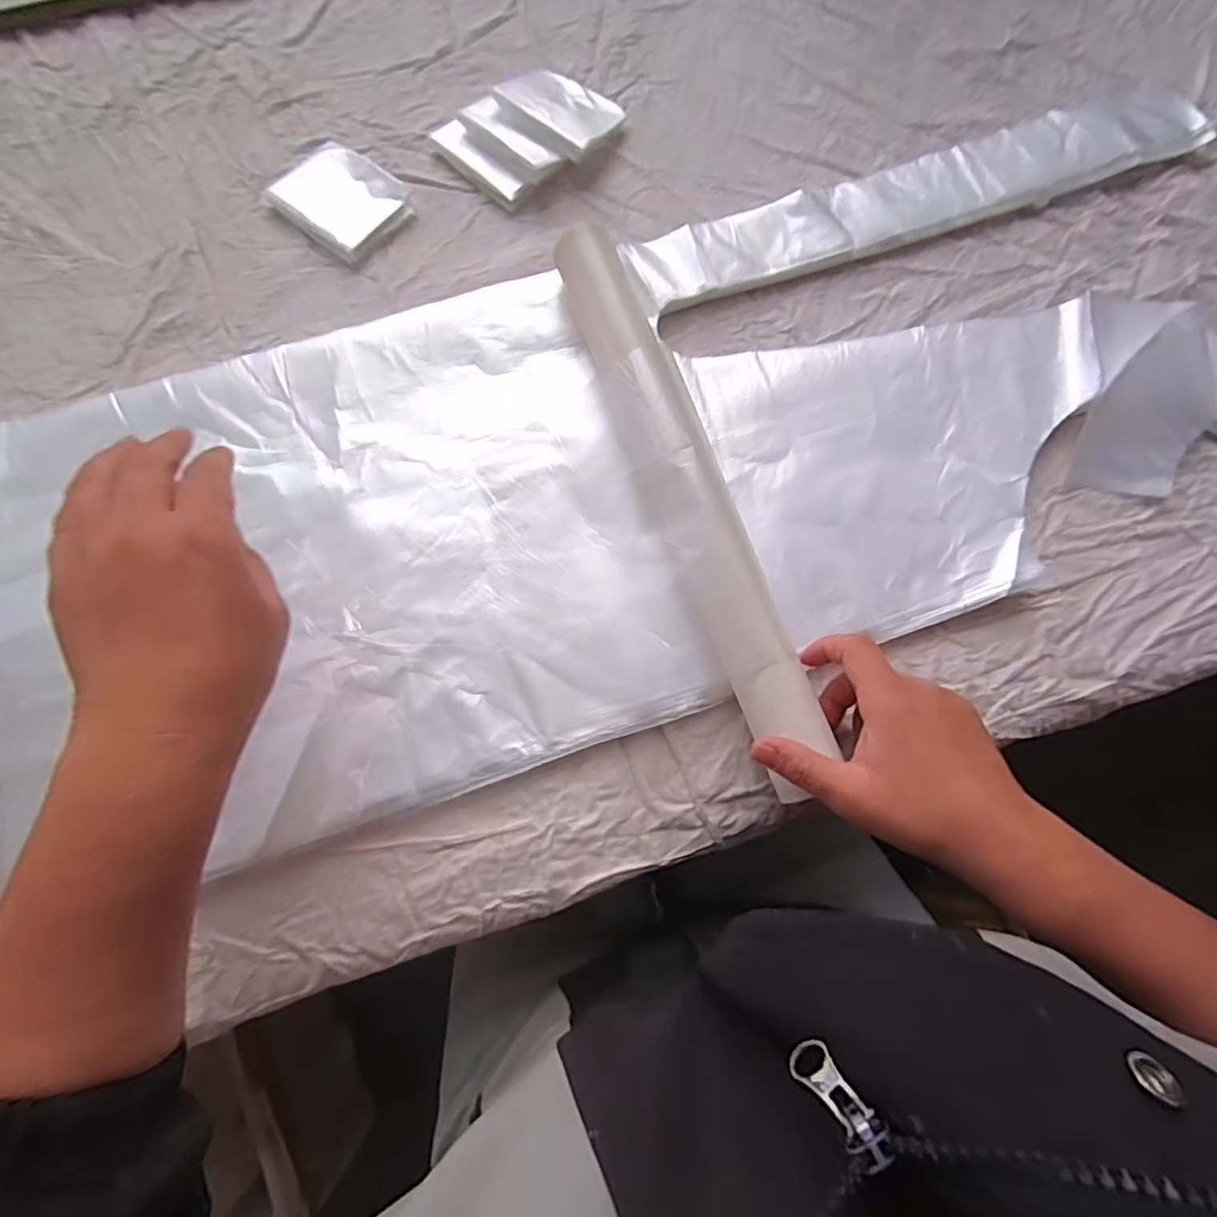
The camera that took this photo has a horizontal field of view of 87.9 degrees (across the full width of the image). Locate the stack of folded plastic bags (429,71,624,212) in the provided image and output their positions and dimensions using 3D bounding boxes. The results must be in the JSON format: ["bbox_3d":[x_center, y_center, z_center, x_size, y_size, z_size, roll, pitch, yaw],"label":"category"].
[{"bbox_3d":[-0.053,-0.347,0.455,0.121,0.024,0.082,-34,79,-9],"label":"stack of folded plastic bags"}]

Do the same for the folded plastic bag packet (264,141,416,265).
[{"bbox_3d":[-0.188,-0.286,0.442,0.086,0.012,0.067,38,79,8],"label":"folded plastic bag packet"}]

